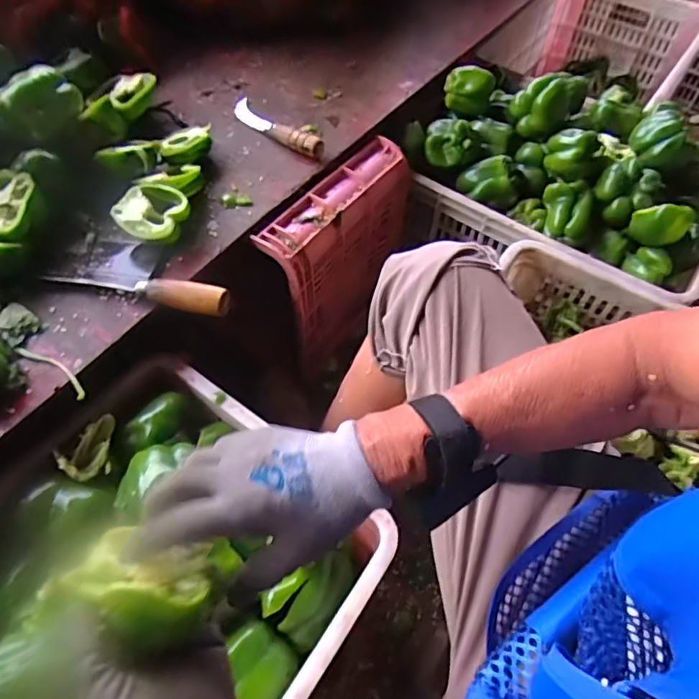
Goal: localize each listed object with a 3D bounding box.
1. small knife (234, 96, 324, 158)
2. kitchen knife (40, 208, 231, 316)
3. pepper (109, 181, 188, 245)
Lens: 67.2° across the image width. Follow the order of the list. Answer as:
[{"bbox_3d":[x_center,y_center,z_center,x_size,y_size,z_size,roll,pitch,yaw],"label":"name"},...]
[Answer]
[{"bbox_3d":[-0.107,-0.317,0.739,0.032,0.029,0.176,-39,66,-24],"label":"small knife"},{"bbox_3d":[-0.236,-0.101,0.598,0.234,0.030,0.096,17,58,9],"label":"kitchen knife"},{"bbox_3d":[-0.231,-0.155,0.621,0.077,0.046,0.068,31,61,17],"label":"pepper"}]

